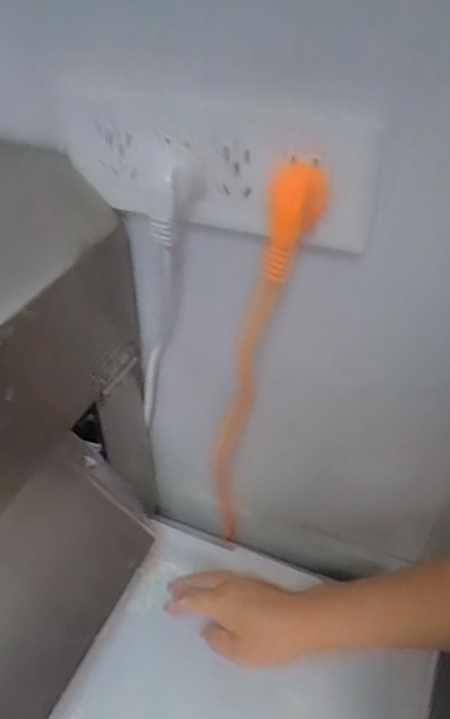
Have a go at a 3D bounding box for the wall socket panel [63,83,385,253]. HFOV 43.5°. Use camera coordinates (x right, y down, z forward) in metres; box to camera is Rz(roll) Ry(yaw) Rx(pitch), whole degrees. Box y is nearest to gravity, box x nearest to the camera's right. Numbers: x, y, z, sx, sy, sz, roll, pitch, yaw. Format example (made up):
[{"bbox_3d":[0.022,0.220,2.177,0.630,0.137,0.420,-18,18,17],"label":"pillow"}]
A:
[{"bbox_3d":[-0.007,-0.118,0.338,0.191,0.072,0.028,17,50,17],"label":"wall socket panel"}]

